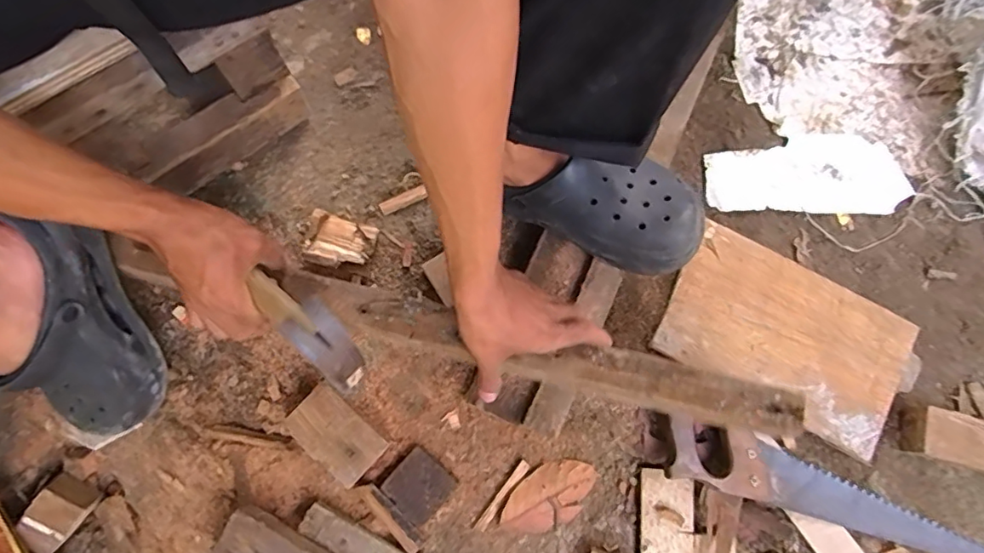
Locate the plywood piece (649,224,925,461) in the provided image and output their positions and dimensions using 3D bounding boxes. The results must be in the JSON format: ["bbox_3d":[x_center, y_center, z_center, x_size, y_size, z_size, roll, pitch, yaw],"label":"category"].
[{"bbox_3d":[0.332,0.067,0.632,0.260,0.020,0.166,31,80,4],"label":"plywood piece"}]

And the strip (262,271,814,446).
[{"bbox_3d":[0.041,0.072,0.514,0.481,0.025,0.048,14,79,4],"label":"strip"}]

